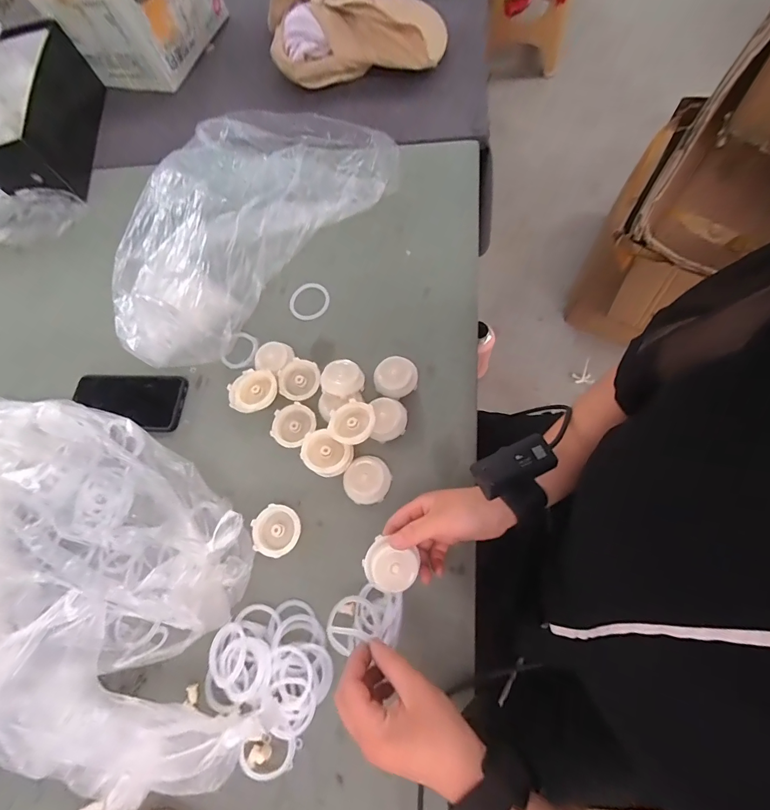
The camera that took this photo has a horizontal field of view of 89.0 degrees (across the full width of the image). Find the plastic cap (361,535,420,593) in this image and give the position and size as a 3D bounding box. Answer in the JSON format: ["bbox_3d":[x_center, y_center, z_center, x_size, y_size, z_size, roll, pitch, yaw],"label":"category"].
[{"bbox_3d":[0.004,0.154,0.373,0.048,0.015,0.041,22,83,2],"label":"plastic cap"}]

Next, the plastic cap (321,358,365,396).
[{"bbox_3d":[-0.052,-0.030,0.483,0.049,0.023,0.046,-3,69,7],"label":"plastic cap"}]

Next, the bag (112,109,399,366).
[{"bbox_3d":[-0.235,-0.292,0.562,0.311,0.100,0.469,36,77,18],"label":"bag"}]

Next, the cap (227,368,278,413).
[{"bbox_3d":[-0.167,-0.020,0.490,0.065,0.014,0.056,-6,68,5],"label":"cap"}]

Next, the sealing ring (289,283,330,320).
[{"bbox_3d":[-0.107,-0.147,0.555,0.053,0.007,0.058,0,77,2],"label":"sealing ring"}]

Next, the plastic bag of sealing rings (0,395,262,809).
[{"bbox_3d":[-0.311,0.160,0.392,0.430,0.093,0.316,9,70,11],"label":"plastic bag of sealing rings"}]

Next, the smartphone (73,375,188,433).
[{"bbox_3d":[-0.350,-0.005,0.529,0.158,0.016,0.077,0,69,8],"label":"smartphone"}]

